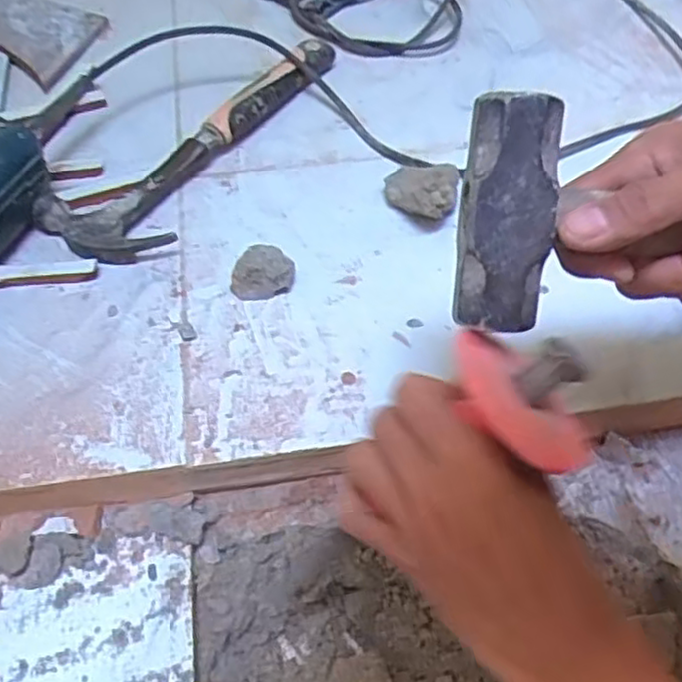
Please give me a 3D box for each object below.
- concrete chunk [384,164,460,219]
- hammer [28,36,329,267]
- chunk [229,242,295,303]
[{"bbox_3d":[0.059,-0.113,0.535,0.054,0.037,0.056,8,58,5],"label":"concrete chunk"},{"bbox_3d":[-0.094,-0.153,0.564,0.087,0.029,0.288,40,66,22],"label":"hammer"},{"bbox_3d":[-0.056,-0.050,0.500,0.043,0.025,0.037,-13,59,-9],"label":"chunk"}]

